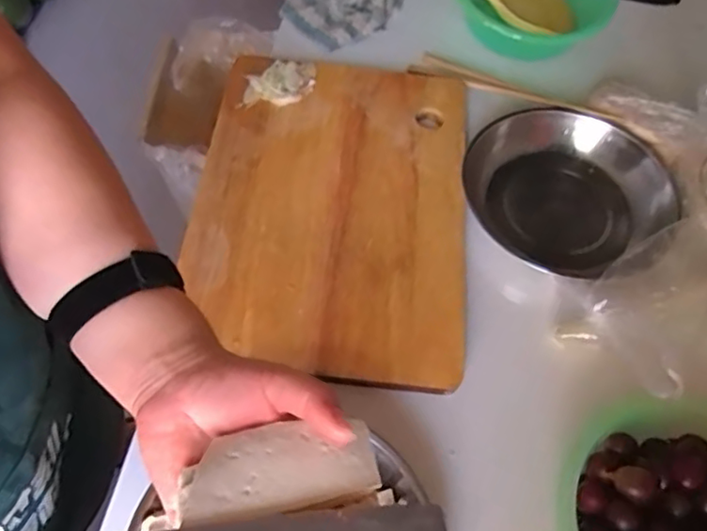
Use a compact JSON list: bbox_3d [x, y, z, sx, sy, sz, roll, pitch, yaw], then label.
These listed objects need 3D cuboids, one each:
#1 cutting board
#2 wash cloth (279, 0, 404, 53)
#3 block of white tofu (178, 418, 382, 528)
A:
[{"bbox_3d":[-0.022,-0.063,0.569,0.251,0.012,0.347,7,60,0],"label":"cutting board"},{"bbox_3d":[-0.022,-0.318,0.709,0.142,0.049,0.118,17,61,6],"label":"wash cloth"},{"bbox_3d":[-0.037,0.103,0.303,0.096,0.020,0.044,-7,61,-6],"label":"block of white tofu"}]

